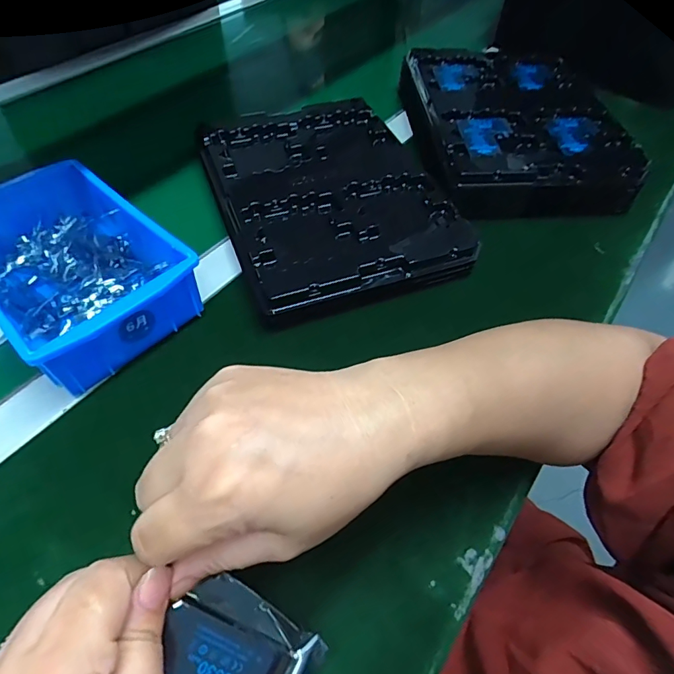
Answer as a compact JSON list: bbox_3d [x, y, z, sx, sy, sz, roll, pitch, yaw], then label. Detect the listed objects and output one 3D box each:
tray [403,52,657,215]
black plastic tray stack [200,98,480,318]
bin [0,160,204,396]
[{"bbox_3d":[0.205,-0.261,0.539,0.214,0.047,0.286,-2,54,-5],"label":"tray"},{"bbox_3d":[-0.009,-0.145,0.467,0.217,0.041,0.295,-17,57,-15],"label":"black plastic tray stack"},{"bbox_3d":[-0.217,-0.057,0.369,0.194,0.064,0.126,39,60,22],"label":"bin"}]

